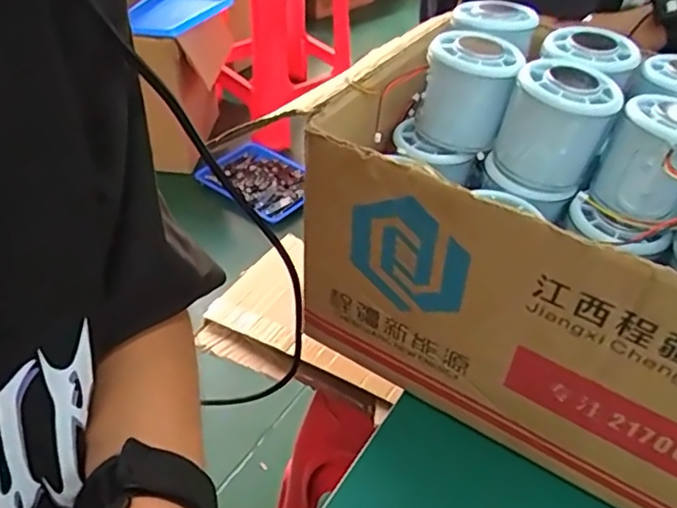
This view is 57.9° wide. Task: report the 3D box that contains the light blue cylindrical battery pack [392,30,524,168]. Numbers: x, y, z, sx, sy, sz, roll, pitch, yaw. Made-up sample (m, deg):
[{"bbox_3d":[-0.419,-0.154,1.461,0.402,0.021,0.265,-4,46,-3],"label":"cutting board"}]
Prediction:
[{"bbox_3d":[0.074,-0.096,0.384,0.061,0.070,0.050,21,46,15],"label":"light blue cylindrical battery pack"}]

